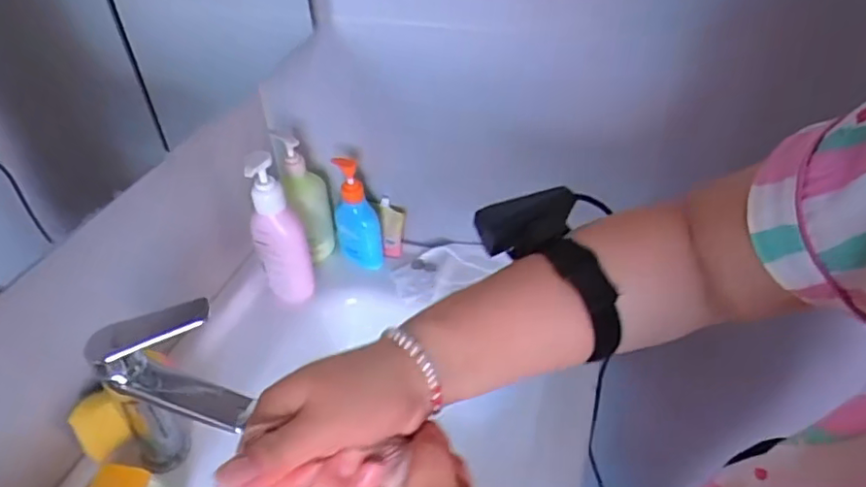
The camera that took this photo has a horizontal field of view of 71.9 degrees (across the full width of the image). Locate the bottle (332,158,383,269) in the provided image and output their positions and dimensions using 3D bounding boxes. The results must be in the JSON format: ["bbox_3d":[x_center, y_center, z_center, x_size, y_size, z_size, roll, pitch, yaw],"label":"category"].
[{"bbox_3d":[-0.110,-0.042,0.854,0.063,0.164,0.064,-12,42,-10],"label":"bottle"}]

